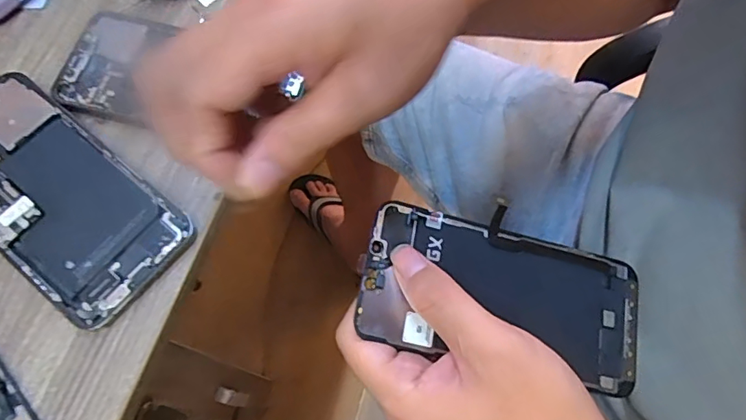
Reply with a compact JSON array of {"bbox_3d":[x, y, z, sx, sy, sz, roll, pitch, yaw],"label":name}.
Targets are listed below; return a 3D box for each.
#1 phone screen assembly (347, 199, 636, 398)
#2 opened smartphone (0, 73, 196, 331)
[{"bbox_3d":[0.072,0.044,0.276,0.155,0.009,0.080,14,68,-9],"label":"phone screen assembly"},{"bbox_3d":[-0.181,-0.010,0.286,0.159,0.010,0.076,38,72,13],"label":"opened smartphone"}]

